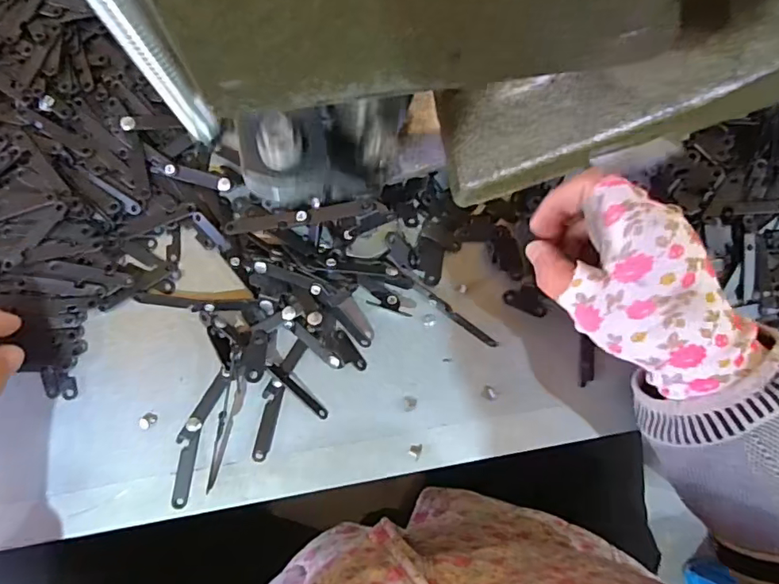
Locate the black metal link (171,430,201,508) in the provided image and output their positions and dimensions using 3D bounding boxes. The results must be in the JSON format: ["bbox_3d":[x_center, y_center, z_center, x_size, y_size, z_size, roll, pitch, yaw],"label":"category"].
[{"bbox_3d":[-0.122,0.105,0.314,0.012,0.004,0.044,7,80,-2],"label":"black metal link"}]

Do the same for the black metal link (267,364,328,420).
[{"bbox_3d":[-0.056,0.061,0.323,0.045,0.005,0.008,41,81,4],"label":"black metal link"}]

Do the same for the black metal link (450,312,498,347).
[{"bbox_3d":[0.053,0.024,0.335,0.035,0.004,0.005,35,80,3],"label":"black metal link"}]

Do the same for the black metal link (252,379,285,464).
[{"bbox_3d":[-0.074,0.077,0.320,0.011,0.004,0.049,12,80,-1],"label":"black metal link"}]

